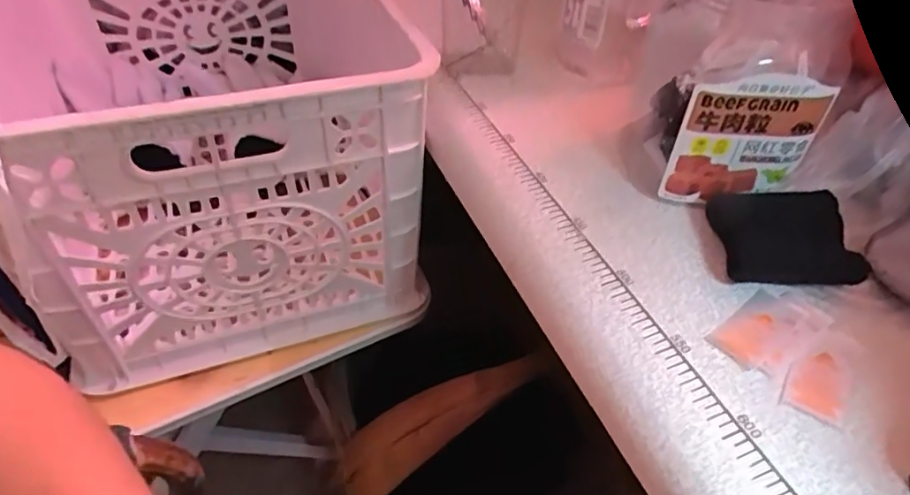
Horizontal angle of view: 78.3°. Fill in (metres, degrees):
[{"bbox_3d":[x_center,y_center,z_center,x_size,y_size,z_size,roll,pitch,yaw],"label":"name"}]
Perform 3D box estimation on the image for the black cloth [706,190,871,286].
[{"bbox_3d":[0.198,-0.008,0.337,0.069,0.027,0.060,4,45,3],"label":"black cloth"}]

